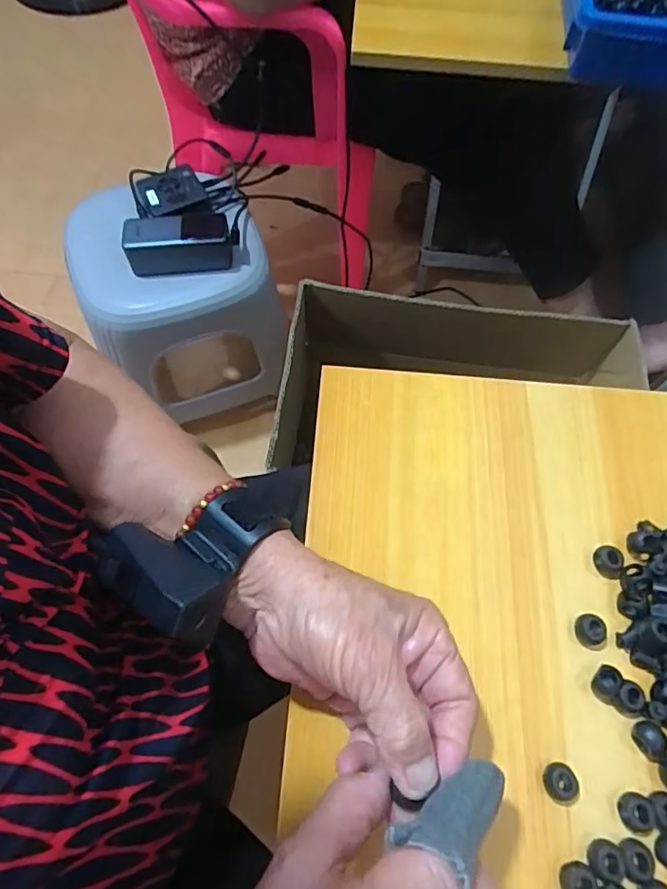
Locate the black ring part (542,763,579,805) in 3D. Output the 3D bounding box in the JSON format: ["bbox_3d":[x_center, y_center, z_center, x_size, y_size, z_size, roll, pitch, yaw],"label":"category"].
[{"bbox_3d":[0.125,0.186,0.288,0.015,0.012,0.020,1,65,-1],"label":"black ring part"}]

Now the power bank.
[{"bbox_3d":[-0.197,-0.262,0.682,0.138,0.053,0.060,-2,65,-3],"label":"power bank"}]

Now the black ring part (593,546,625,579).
[{"bbox_3d":[0.178,0.077,0.342,0.017,0.014,0.016,18,66,7],"label":"black ring part"}]

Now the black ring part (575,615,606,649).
[{"bbox_3d":[0.159,0.115,0.324,0.016,0.013,0.019,-15,66,-8],"label":"black ring part"}]

